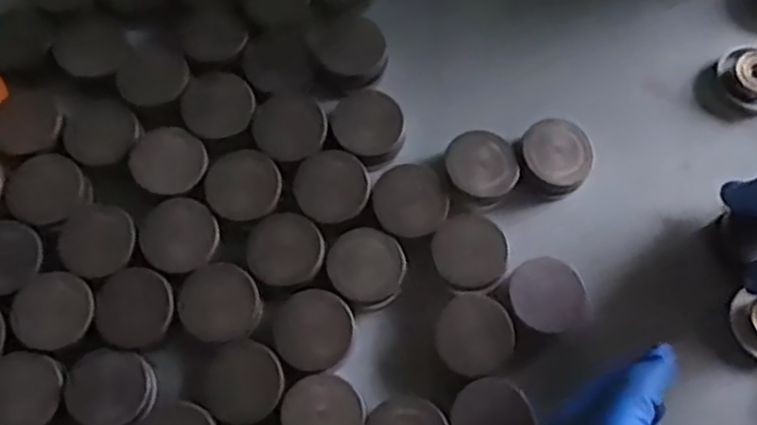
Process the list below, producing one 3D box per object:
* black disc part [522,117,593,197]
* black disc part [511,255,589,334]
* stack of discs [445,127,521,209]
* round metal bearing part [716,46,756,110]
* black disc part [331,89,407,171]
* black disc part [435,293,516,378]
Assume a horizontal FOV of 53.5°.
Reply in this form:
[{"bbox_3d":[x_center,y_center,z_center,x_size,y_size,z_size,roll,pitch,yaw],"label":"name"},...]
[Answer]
[{"bbox_3d":[0.079,-0.025,0.339,0.031,0.019,0.032,0,72,-1],"label":"black disc part"},{"bbox_3d":[0.071,0.036,0.315,0.032,0.016,0.030,0,72,-1],"label":"black disc part"},{"bbox_3d":[0.045,-0.019,0.334,0.030,0.016,0.032,-18,73,-7],"label":"stack of discs"},{"bbox_3d":[0.178,-0.065,0.353,0.031,0.009,0.032,0,72,-1],"label":"round metal bearing part"},{"bbox_3d":[-0.004,-0.037,0.338,0.031,0.009,0.035,-22,74,-8],"label":"black disc part"},{"bbox_3d":[0.039,0.051,0.311,0.031,0.012,0.032,0,72,-1],"label":"black disc part"}]

